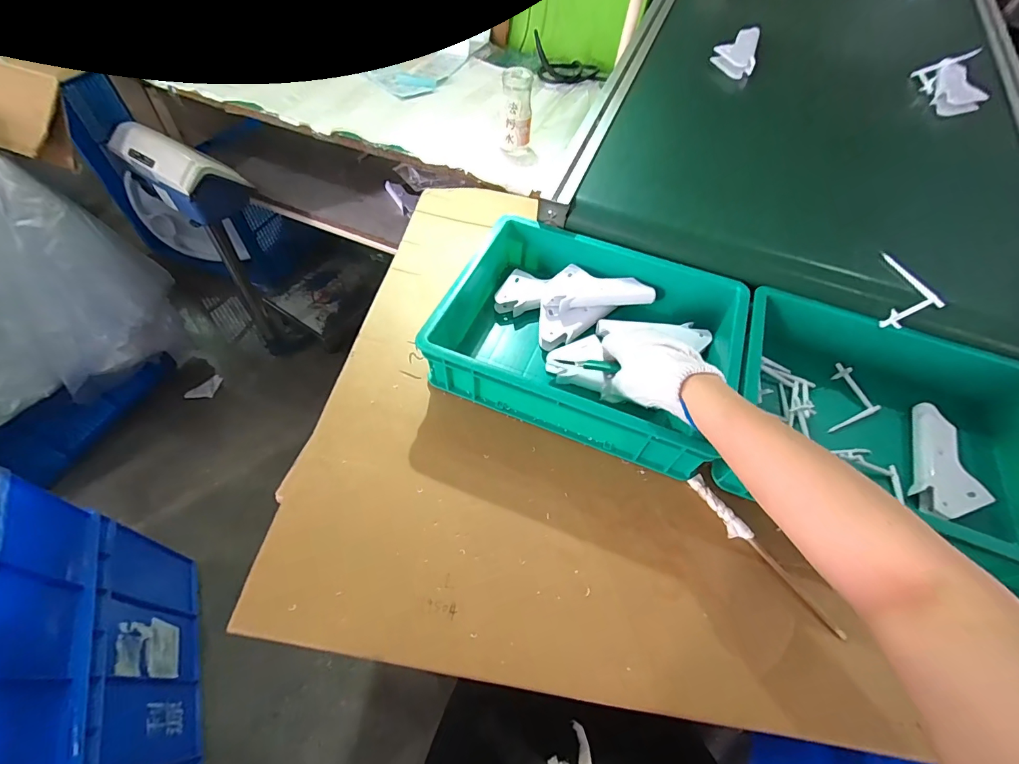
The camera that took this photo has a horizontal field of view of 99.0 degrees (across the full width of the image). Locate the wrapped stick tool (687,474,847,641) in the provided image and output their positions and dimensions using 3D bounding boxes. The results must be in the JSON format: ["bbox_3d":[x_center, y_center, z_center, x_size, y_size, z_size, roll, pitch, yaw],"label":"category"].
[{"bbox_3d":[0.254,0.173,0.443,0.021,0.011,0.185,-26,61,-21],"label":"wrapped stick tool"}]

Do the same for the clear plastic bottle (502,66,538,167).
[{"bbox_3d":[0.019,-0.470,0.783,0.073,0.129,0.074,4,55,-2],"label":"clear plastic bottle"}]

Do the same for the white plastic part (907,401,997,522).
[{"bbox_3d":[0.503,0.093,0.499,0.060,0.022,0.143,25,57,12],"label":"white plastic part"}]

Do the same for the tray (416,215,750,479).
[{"bbox_3d":[0.100,-0.059,0.549,0.346,0.084,0.262,20,56,9],"label":"tray"}]

